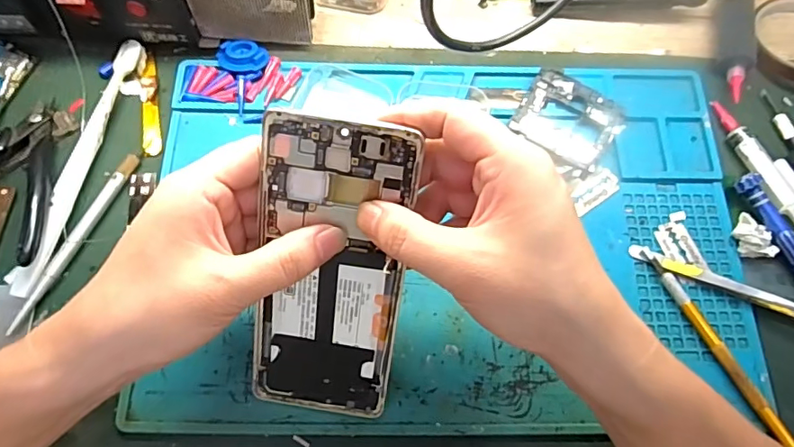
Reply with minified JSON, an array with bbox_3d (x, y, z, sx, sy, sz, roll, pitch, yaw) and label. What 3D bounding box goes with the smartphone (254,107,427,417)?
[{"bbox_3d":[-0.033,0.028,0.263,0.072,0.007,0.161,7,111,0],"label":"smartphone"}]

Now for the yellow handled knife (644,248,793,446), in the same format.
[{"bbox_3d":[0.190,0.072,0.309,0.009,0.012,0.130,-26,73,-11],"label":"yellow handled knife"}]

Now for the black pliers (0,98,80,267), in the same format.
[{"bbox_3d":[-0.244,-0.032,0.325,0.069,0.025,0.110,9,70,1],"label":"black pliers"}]

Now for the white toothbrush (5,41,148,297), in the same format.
[{"bbox_3d":[-0.206,-0.041,0.340,0.020,0.011,0.181,14,70,3],"label":"white toothbrush"}]

